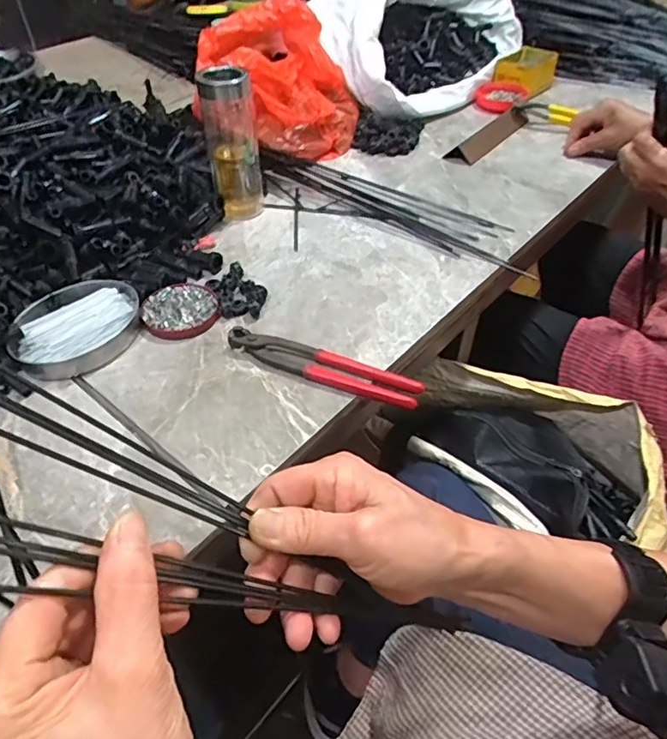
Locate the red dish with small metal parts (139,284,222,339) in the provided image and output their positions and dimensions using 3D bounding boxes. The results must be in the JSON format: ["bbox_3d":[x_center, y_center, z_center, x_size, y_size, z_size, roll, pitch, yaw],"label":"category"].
[{"bbox_3d":[-0.168,-0.065,0.605,0.081,0.013,0.075,0,46,0],"label":"red dish with small metal parts"}]

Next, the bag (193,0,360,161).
[{"bbox_3d":[-0.090,-0.458,0.882,0.245,0.161,0.246,28,53,25],"label":"bag"}]

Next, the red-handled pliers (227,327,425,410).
[{"bbox_3d":[-0.012,-0.004,0.540,0.198,0.015,0.035,18,49,17],"label":"red-handled pliers"}]

